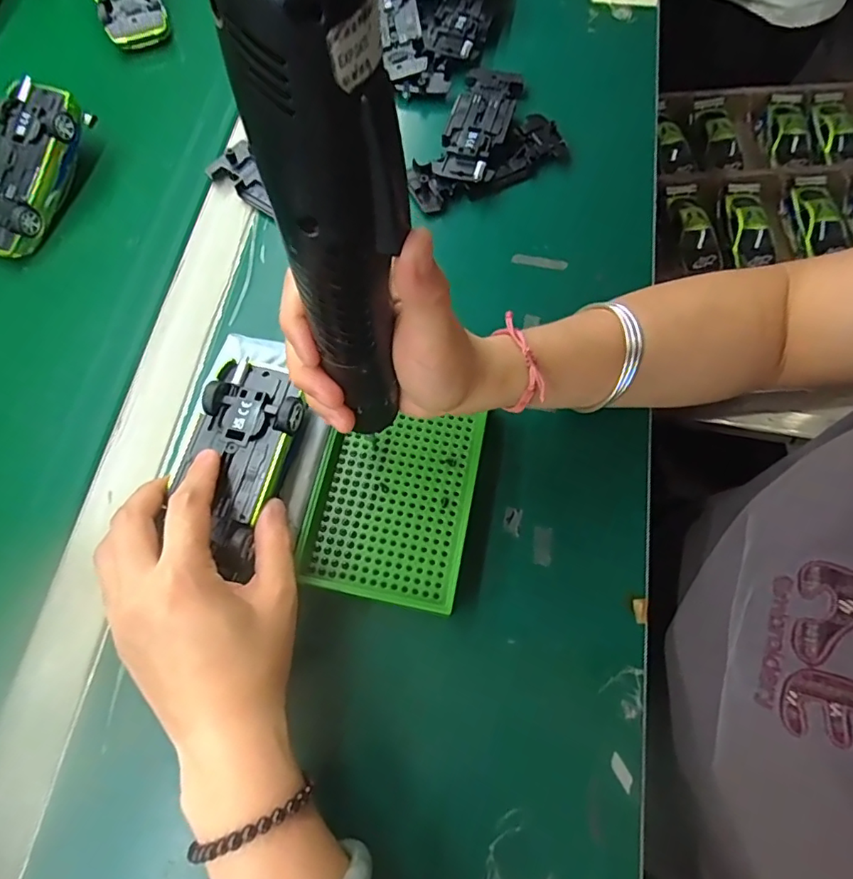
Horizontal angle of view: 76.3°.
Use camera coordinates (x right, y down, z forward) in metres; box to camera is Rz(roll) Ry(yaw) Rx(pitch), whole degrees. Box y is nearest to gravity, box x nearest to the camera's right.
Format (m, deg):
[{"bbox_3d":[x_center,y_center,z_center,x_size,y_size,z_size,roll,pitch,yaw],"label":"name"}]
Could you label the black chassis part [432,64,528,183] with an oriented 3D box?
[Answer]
[{"bbox_3d":[0.042,-0.252,0.429,0.047,0.011,0.124,17,71,5],"label":"black chassis part"}]

